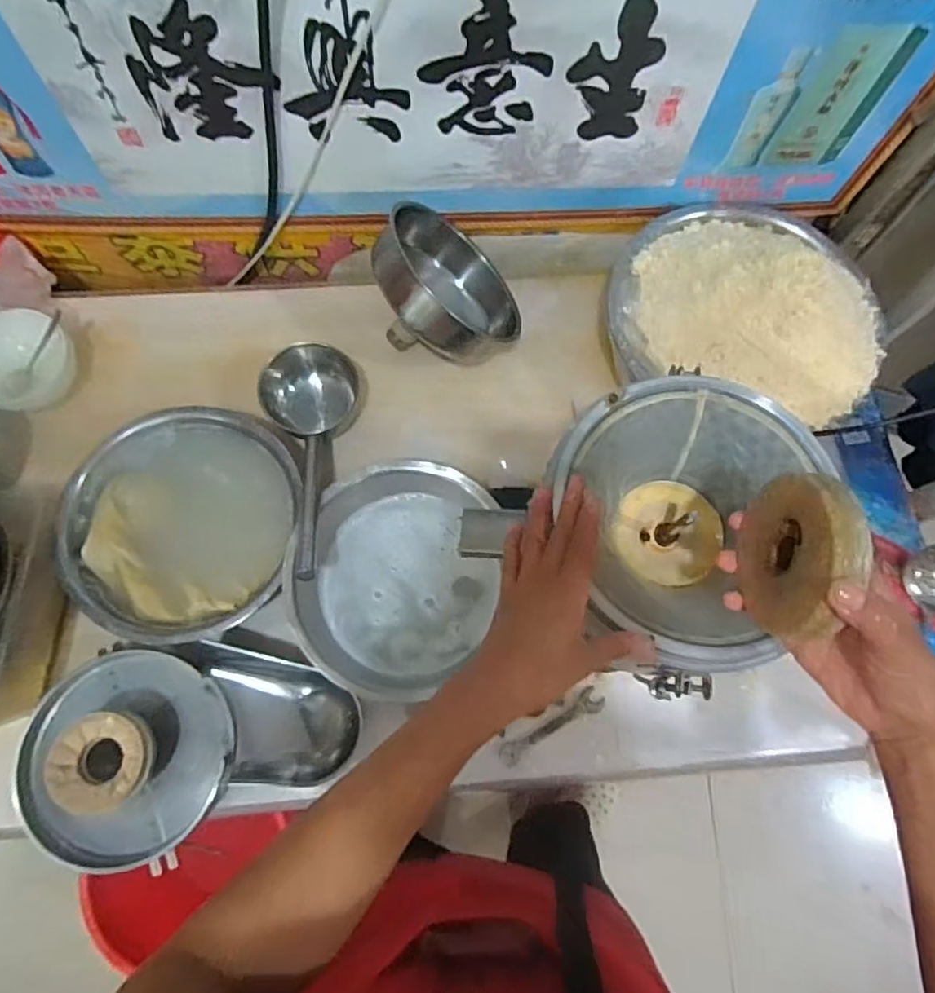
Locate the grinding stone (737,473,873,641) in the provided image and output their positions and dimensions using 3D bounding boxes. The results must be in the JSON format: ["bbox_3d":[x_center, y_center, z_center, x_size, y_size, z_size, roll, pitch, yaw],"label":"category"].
[{"bbox_3d":[0.206,0.036,0.369,0.023,0.091,0.094,4,72,-1],"label":"grinding stone"}]

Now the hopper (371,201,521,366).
[{"bbox_3d":[-0.052,-0.297,0.950,0.267,0.163,0.210,38,41,-23],"label":"hopper"}]

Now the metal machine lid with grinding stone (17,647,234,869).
[{"bbox_3d":[-0.411,0.305,0.707,0.230,0.114,0.224,1,72,-2],"label":"metal machine lid with grinding stone"}]

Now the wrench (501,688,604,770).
[{"bbox_3d":[0.116,0.316,0.816,0.162,0.007,0.029,-29,76,-10],"label":"wrench"}]

